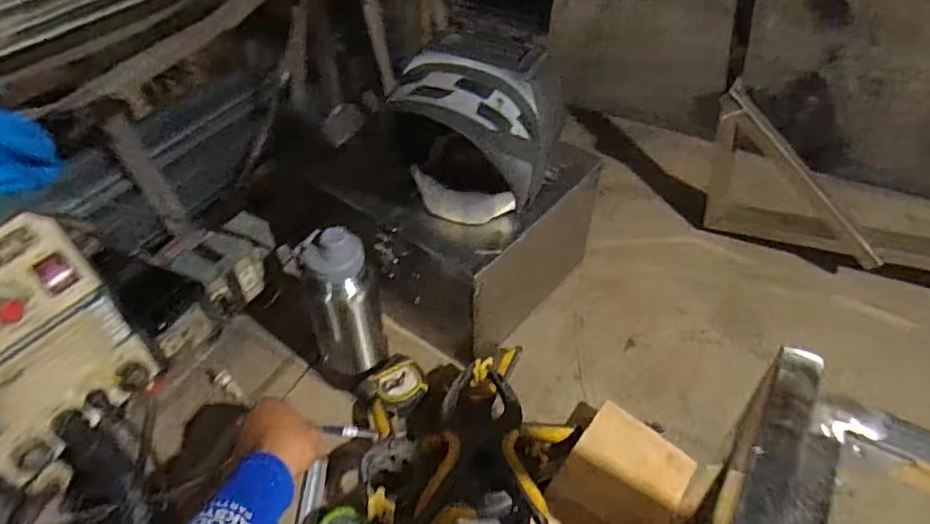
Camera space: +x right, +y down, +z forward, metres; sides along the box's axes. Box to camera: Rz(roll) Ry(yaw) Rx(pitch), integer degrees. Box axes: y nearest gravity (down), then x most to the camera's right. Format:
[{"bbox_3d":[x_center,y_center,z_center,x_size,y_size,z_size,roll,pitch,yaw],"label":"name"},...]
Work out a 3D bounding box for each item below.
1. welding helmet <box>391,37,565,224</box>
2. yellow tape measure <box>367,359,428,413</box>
[{"bbox_3d":[0.013,-0.145,0.694,0.158,0.192,0.188,16,47,15],"label":"welding helmet"},{"bbox_3d":[-0.088,0.171,0.785,0.071,0.045,0.074,34,54,30],"label":"yellow tape measure"}]

